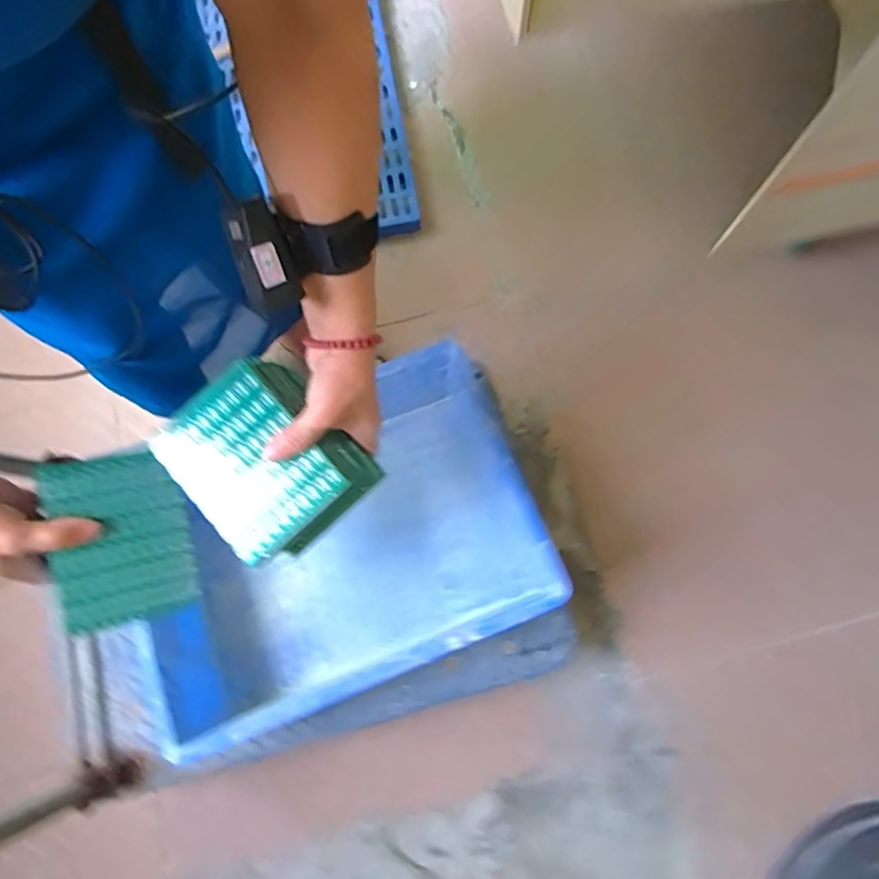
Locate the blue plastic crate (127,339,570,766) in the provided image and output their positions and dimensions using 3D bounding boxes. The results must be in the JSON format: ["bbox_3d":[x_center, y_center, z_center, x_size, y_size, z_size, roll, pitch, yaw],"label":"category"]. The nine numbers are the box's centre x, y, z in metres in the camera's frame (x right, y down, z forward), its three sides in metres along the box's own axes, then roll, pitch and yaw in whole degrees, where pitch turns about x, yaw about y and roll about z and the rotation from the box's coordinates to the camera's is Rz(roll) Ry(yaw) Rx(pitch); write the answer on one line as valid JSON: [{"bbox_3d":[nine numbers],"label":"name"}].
[{"bbox_3d":[-0.124,0.147,0.786,0.500,0.186,0.360,-21,76,-6],"label":"blue plastic crate"}]

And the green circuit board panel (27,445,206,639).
[{"bbox_3d":[-0.265,0.082,0.487,0.099,0.007,0.138,-12,88,-25],"label":"green circuit board panel"}]

